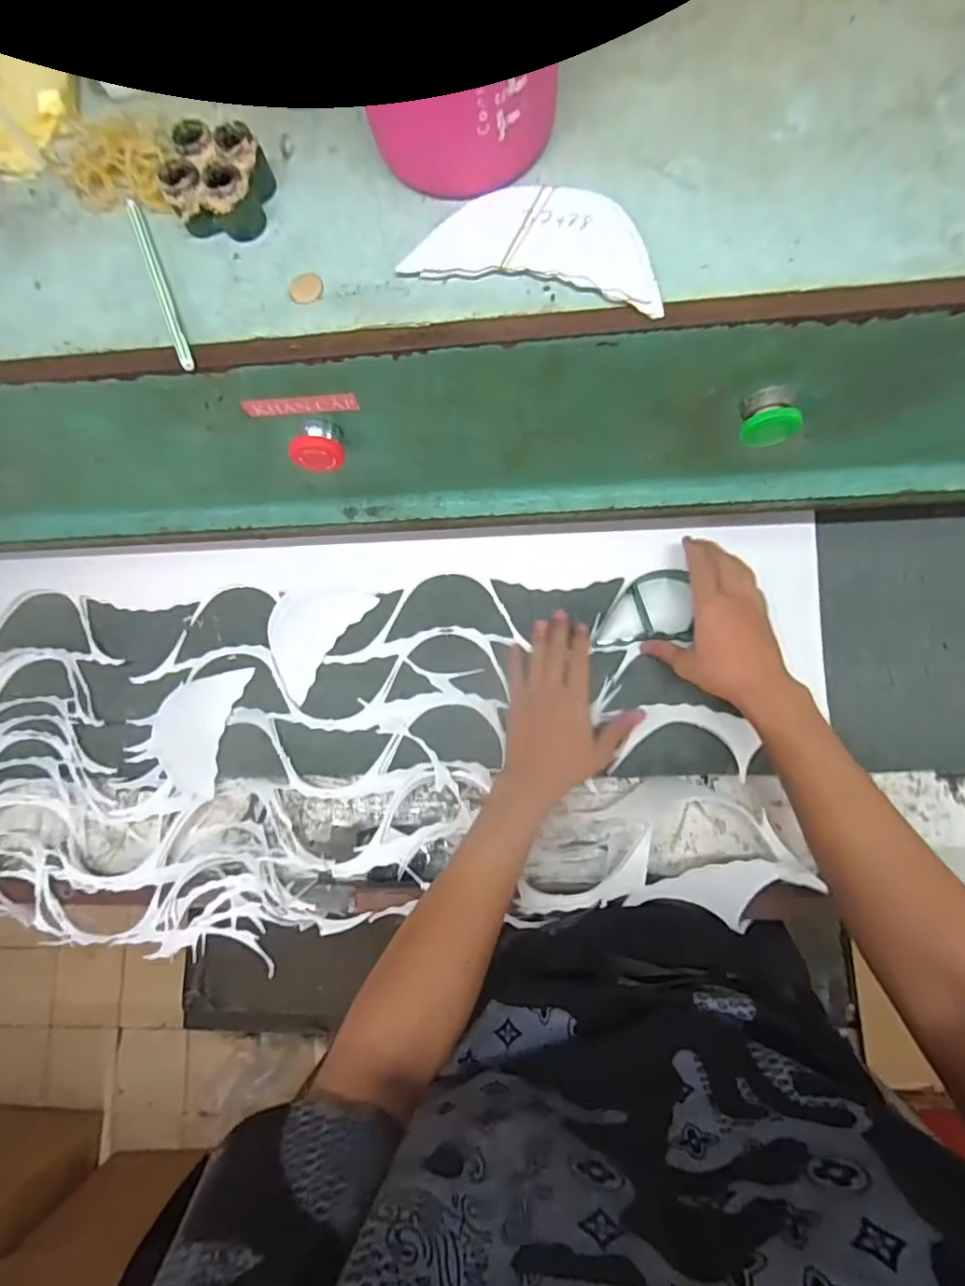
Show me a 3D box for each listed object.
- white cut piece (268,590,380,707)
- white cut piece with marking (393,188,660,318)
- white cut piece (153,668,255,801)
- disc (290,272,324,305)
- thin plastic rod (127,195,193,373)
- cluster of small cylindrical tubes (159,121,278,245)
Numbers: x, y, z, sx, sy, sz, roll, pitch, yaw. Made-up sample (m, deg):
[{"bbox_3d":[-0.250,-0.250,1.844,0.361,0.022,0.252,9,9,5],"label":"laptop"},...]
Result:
[{"bbox_3d":[-0.189,-0.015,0.605,0.087,0.004,0.134,34,83,10],"label":"white cut piece"},{"bbox_3d":[0.036,-0.243,0.333,0.149,0.009,0.072,15,82,8],"label":"white cut piece with marking"},{"bbox_3d":[-0.309,0.089,0.599,0.082,0.007,0.138,15,82,8],"label":"white cut piece"},{"bbox_3d":[-0.109,-0.221,0.346,0.021,0.004,0.022,-1,80,5],"label":"disc"},{"bbox_3d":[-0.205,-0.227,0.350,0.008,0.010,0.134,-24,79,1],"label":"thin plastic rod"},{"bbox_3d":[-0.165,-0.288,0.347,0.053,0.028,0.054,8,81,7],"label":"cluster of small cylindrical tubes"}]

